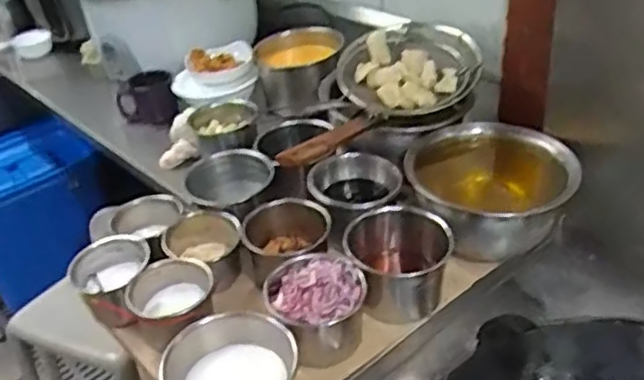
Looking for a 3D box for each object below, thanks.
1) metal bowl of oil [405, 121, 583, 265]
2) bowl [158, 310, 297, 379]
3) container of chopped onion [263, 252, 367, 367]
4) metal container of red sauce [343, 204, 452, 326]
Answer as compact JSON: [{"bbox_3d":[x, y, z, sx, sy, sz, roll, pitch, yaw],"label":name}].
[{"bbox_3d":[0.273,-0.009,1.061,0.250,0.137,0.220,2,35,11],"label":"metal bowl of oil"},{"bbox_3d":[-0.119,0.245,0.846,0.171,0.091,0.151,-11,35,-8],"label":"bowl"},{"bbox_3d":[-0.007,0.164,0.915,0.129,0.097,0.137,-4,34,3],"label":"container of chopped onion"},{"bbox_3d":[0.113,0.102,0.967,0.136,0.125,0.148,-4,34,3],"label":"metal container of red sauce"}]

